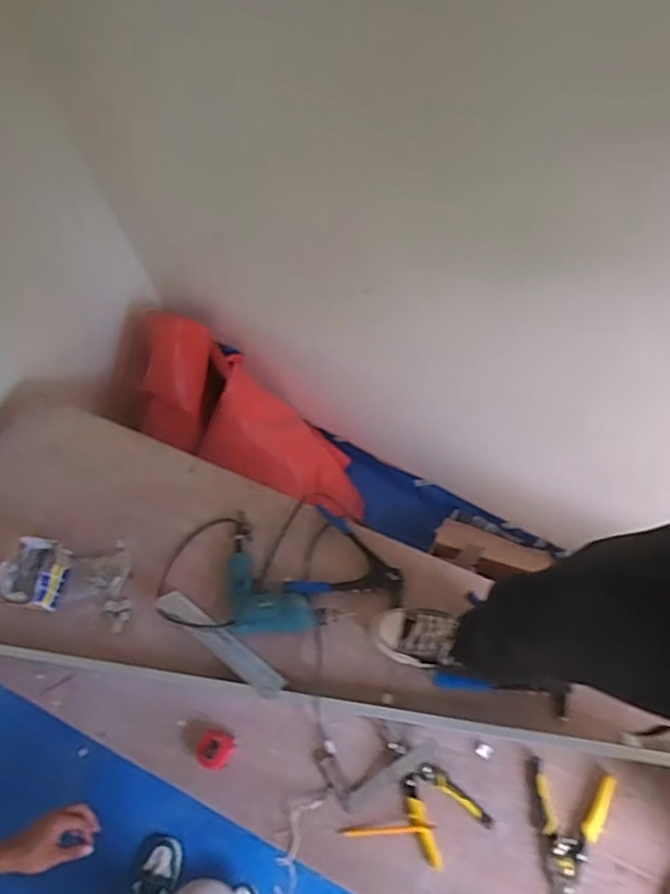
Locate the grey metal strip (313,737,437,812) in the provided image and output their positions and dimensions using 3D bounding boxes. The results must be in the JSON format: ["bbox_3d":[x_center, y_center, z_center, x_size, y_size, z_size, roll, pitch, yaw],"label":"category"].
[{"bbox_3d":[0.076,0.563,1.168,0.199,0.015,0.111,-27,64,-11],"label":"grey metal strip"}]

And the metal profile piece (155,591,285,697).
[{"bbox_3d":[-0.227,0.381,1.259,0.308,0.016,0.051,33,68,18],"label":"metal profile piece"}]

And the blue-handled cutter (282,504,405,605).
[{"bbox_3d":[0.032,0.225,1.323,0.228,0.019,0.191,10,63,8],"label":"blue-handled cutter"}]

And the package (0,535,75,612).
[{"bbox_3d":[-0.623,0.256,1.323,0.121,0.066,0.143,8,64,11],"label":"package"}]

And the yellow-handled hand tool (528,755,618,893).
[{"bbox_3d":[0.401,0.669,1.087,0.139,0.022,0.222,10,63,8],"label":"yellow-handled hand tool"}]

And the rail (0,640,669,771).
[{"bbox_3d":[-0.152,0.455,1.204,1.558,0.049,0.037,6,64,10],"label":"rail"}]

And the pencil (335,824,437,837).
[{"bbox_3d":[0.090,0.666,1.108,0.168,0.007,0.013,-4,62,0],"label":"pencil"}]

